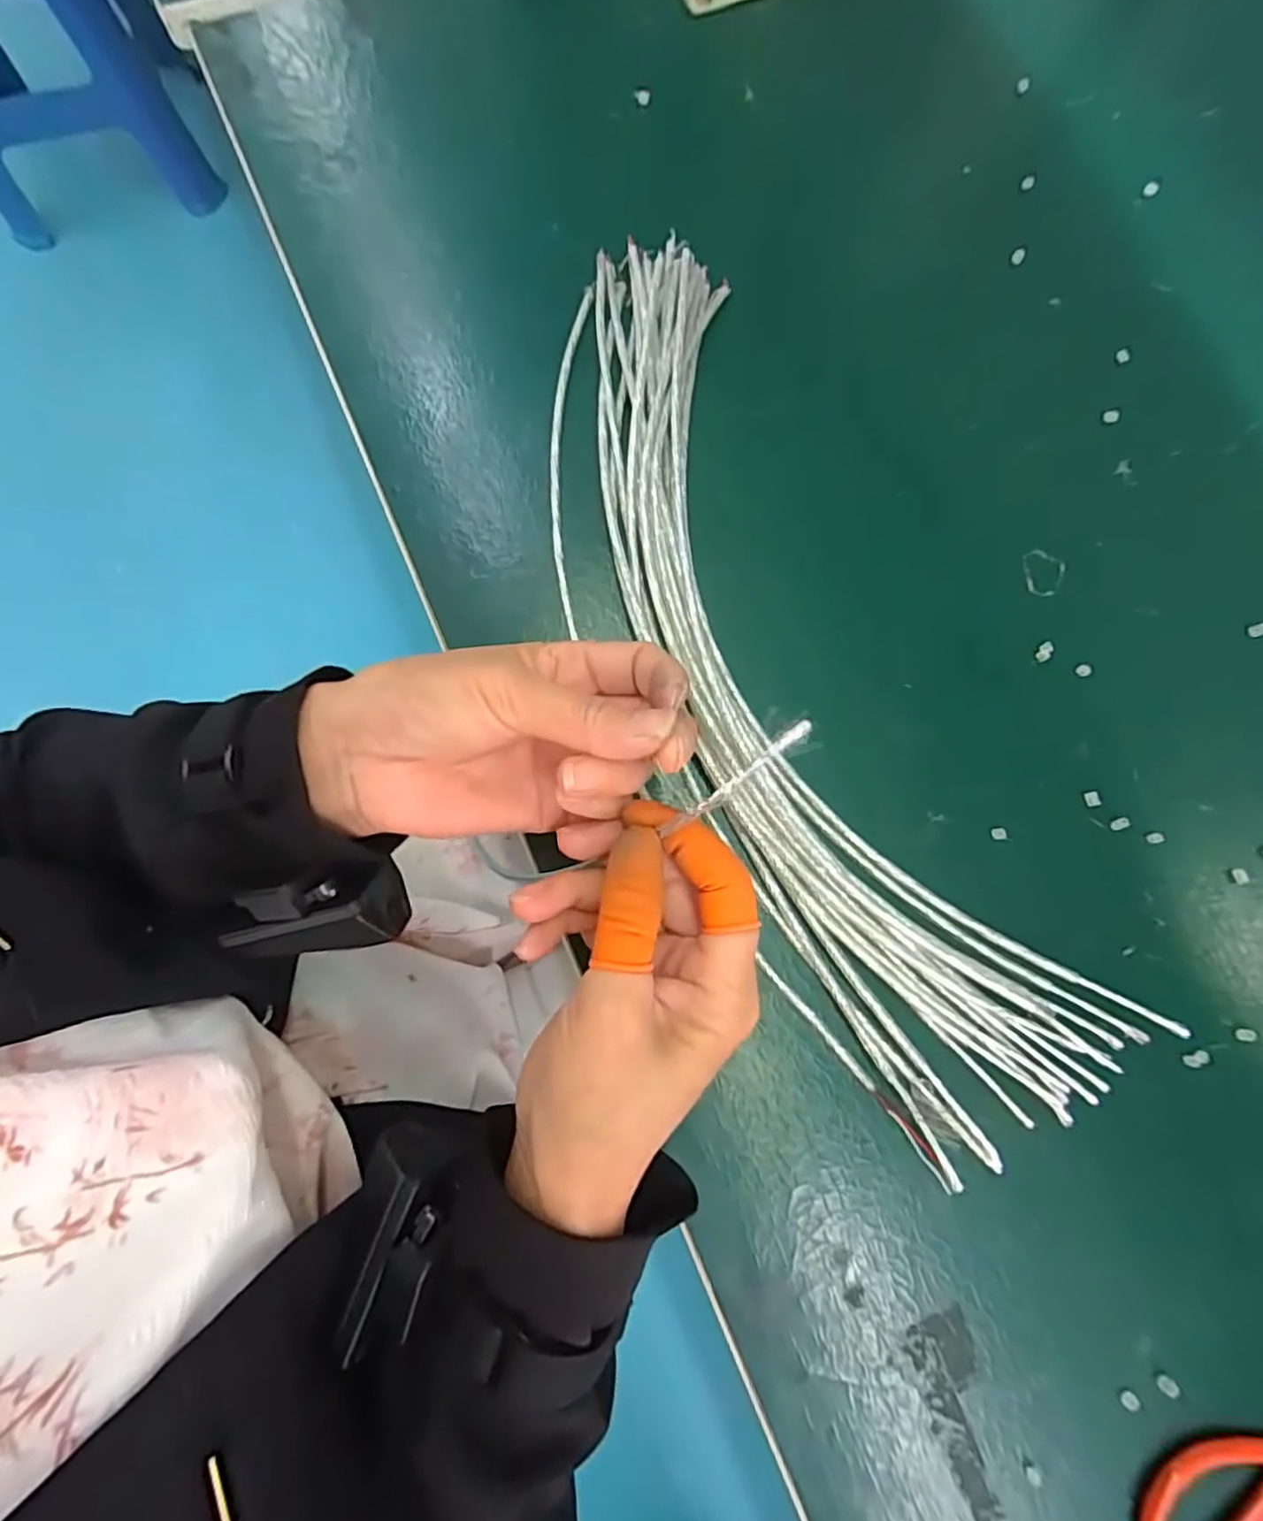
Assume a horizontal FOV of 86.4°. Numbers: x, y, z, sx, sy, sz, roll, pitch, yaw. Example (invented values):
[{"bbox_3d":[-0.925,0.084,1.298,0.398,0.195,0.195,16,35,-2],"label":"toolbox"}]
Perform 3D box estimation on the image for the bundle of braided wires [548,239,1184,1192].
[{"bbox_3d":[0.072,-0.044,0.319,0.142,0.019,0.455,-22,82,-5],"label":"bundle of braided wires"}]

